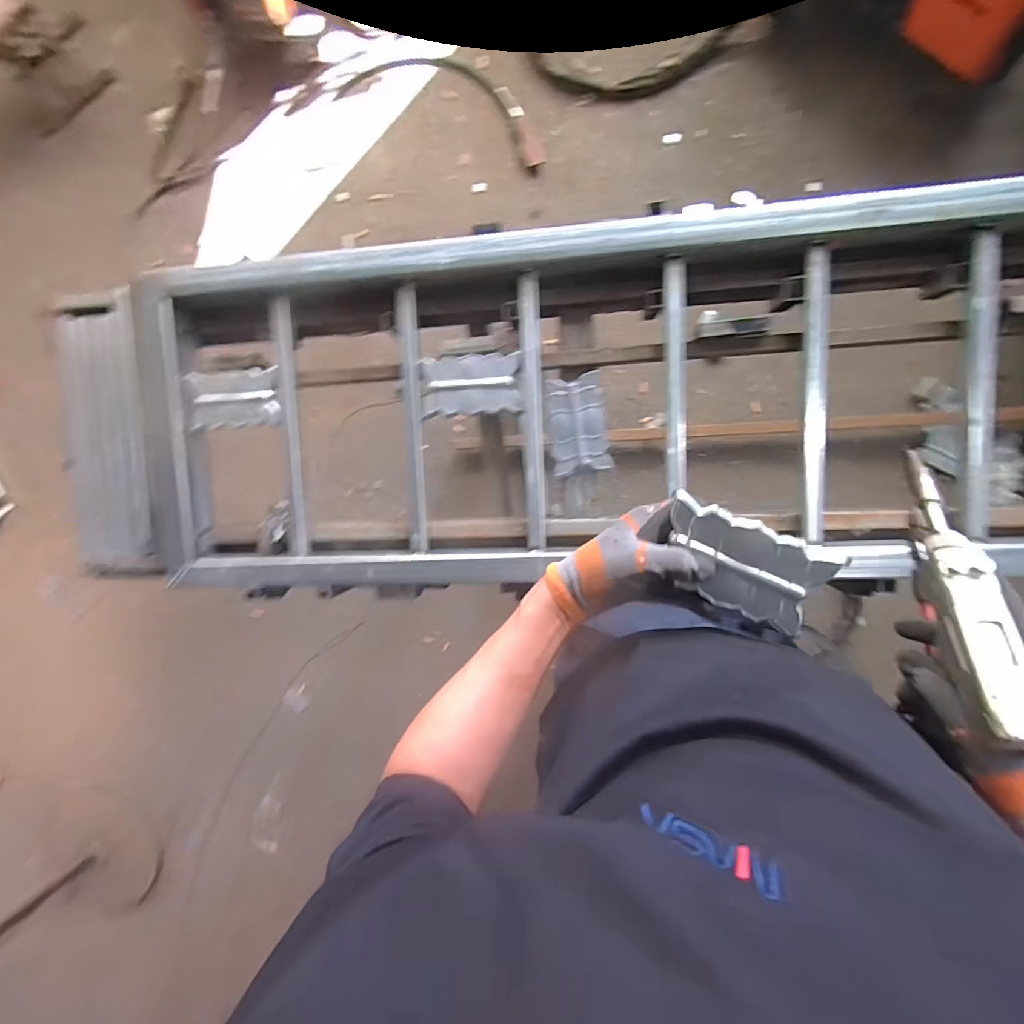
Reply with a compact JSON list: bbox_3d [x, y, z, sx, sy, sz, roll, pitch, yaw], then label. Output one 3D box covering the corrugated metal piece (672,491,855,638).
[{"bbox_3d":[0.190,0.044,0.401,0.127,0.009,0.078,22,114,15],"label":"corrugated metal piece"}]

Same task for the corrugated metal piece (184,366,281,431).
[{"bbox_3d":[-0.405,-0.162,0.687,0.139,0.030,0.080,-4,94,8],"label":"corrugated metal piece"}]

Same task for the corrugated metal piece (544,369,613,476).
[{"bbox_3d":[0.089,-0.120,0.649,0.072,0.016,0.129,-8,93,8],"label":"corrugated metal piece"}]

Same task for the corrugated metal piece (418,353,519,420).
[{"bbox_3d":[-0.056,-0.170,0.642,0.136,0.013,0.075,-1,94,8],"label":"corrugated metal piece"}]

